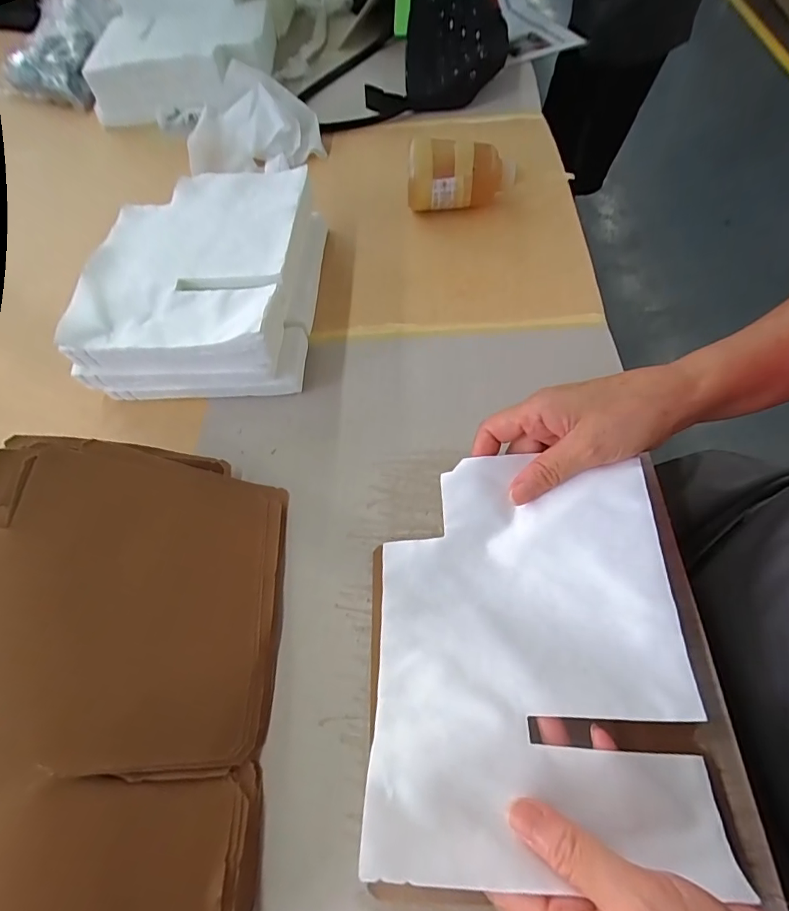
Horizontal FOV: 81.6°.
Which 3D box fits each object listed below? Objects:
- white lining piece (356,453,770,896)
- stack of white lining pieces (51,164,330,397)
[{"bbox_3d":[0.076,0.107,0.273,0.170,0.054,0.216,0,61,3],"label":"white lining piece"},{"bbox_3d":[-0.172,-0.170,0.438,0.183,0.074,0.230,0,61,3],"label":"stack of white lining pieces"}]

